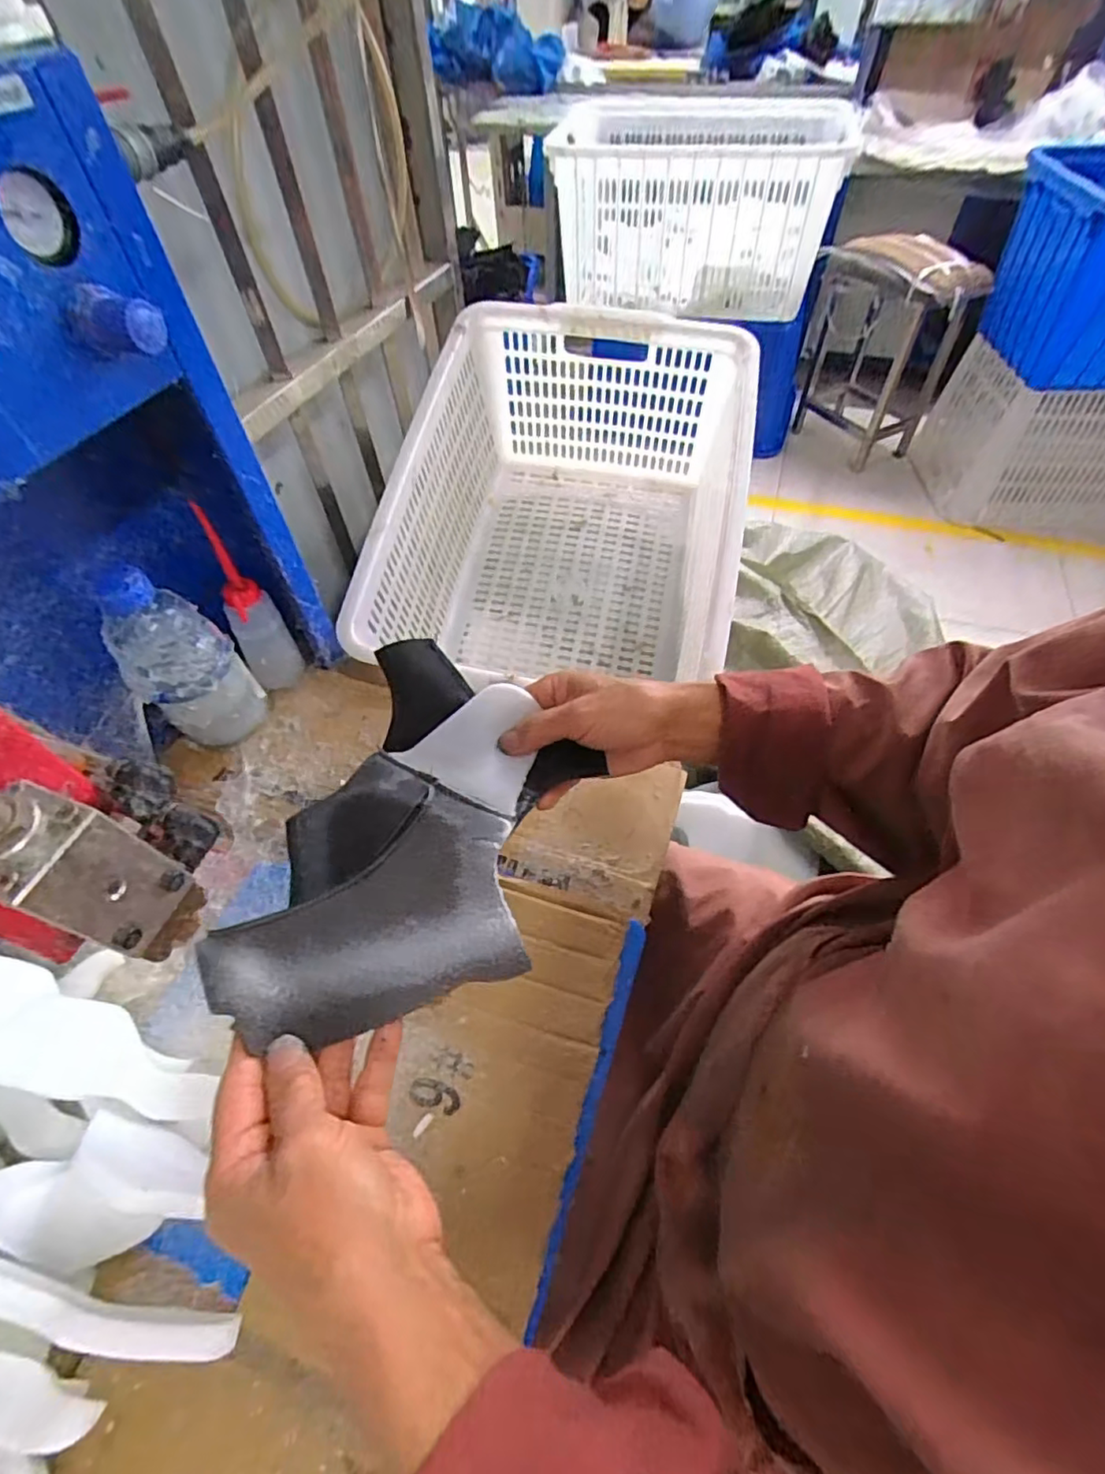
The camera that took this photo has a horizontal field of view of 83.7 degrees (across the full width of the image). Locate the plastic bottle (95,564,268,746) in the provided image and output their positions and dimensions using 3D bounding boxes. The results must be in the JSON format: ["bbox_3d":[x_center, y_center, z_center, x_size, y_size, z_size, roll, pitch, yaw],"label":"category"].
[{"bbox_3d":[-0.336,-0.074,0.554,0.084,0.183,0.093,-35,60,-22],"label":"plastic bottle"}]

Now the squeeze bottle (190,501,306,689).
[{"bbox_3d":[-0.286,-0.118,0.585,0.049,0.170,0.054,-30,58,-19],"label":"squeeze bottle"}]

